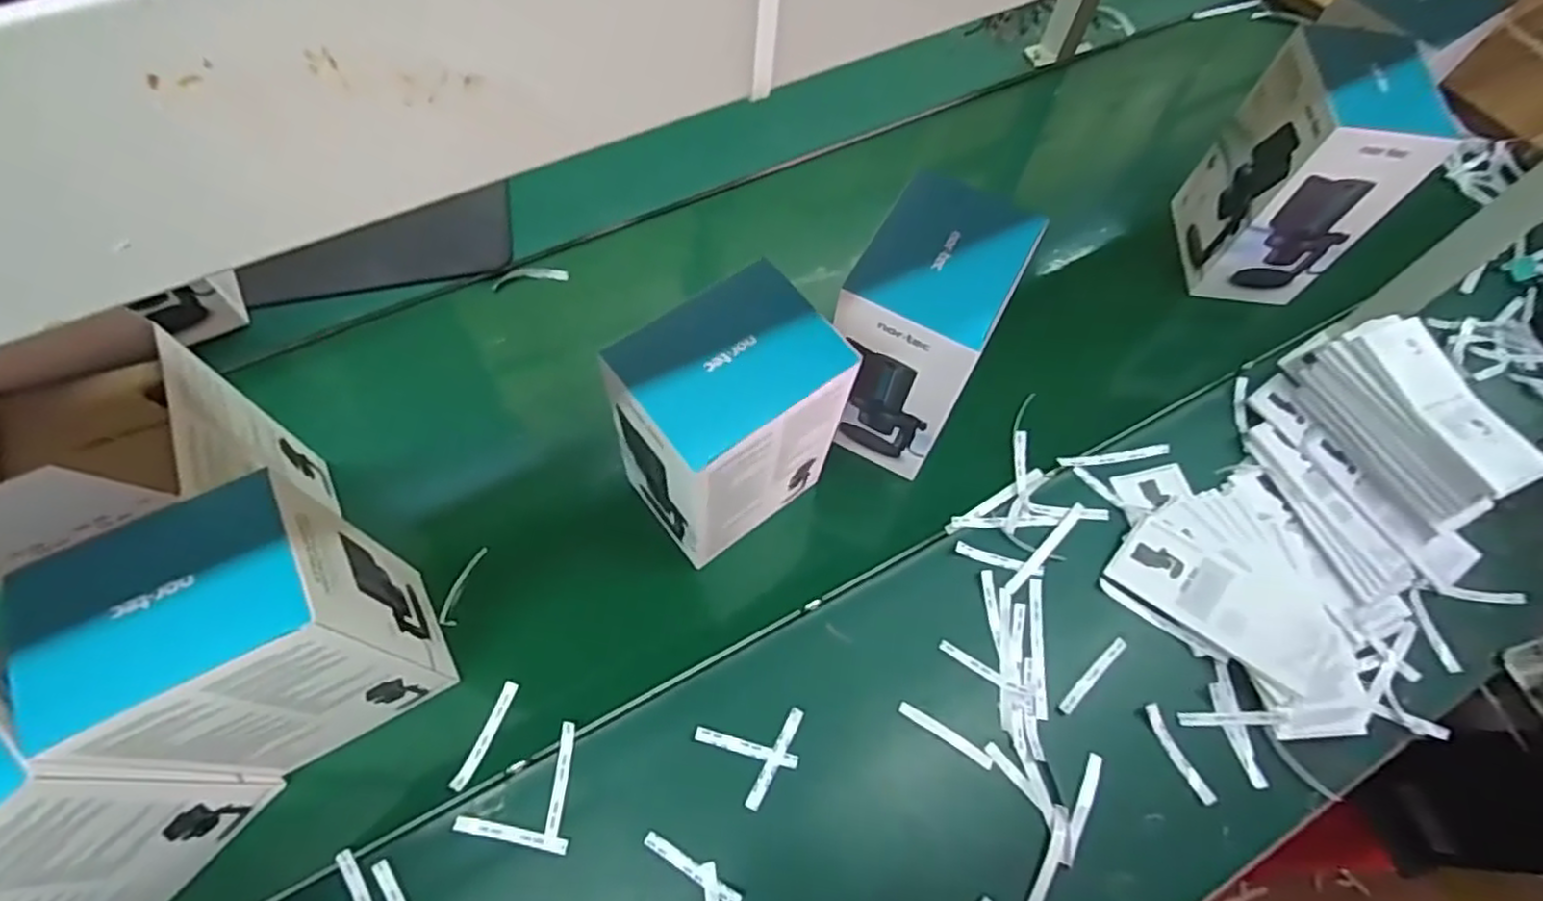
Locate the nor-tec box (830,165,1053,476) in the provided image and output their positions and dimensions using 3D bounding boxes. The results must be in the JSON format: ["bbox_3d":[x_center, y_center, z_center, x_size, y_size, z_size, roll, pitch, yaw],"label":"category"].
[{"bbox_3d":[0.127,-0.099,0.638,0.109,0.215,0.140,26,67,9],"label":"nor-tec box"}]

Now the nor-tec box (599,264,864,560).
[{"bbox_3d":[-0.031,-0.021,0.579,0.147,0.209,0.104,-36,72,-18],"label":"nor-tec box"}]

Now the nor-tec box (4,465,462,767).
[{"bbox_3d":[-0.355,0.134,0.503,0.147,0.218,0.119,-25,69,-13],"label":"nor-tec box"}]

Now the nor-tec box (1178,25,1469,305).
[{"bbox_3d":[0.551,-0.292,0.744,0.109,0.220,0.147,6,65,0],"label":"nor-tec box"}]

